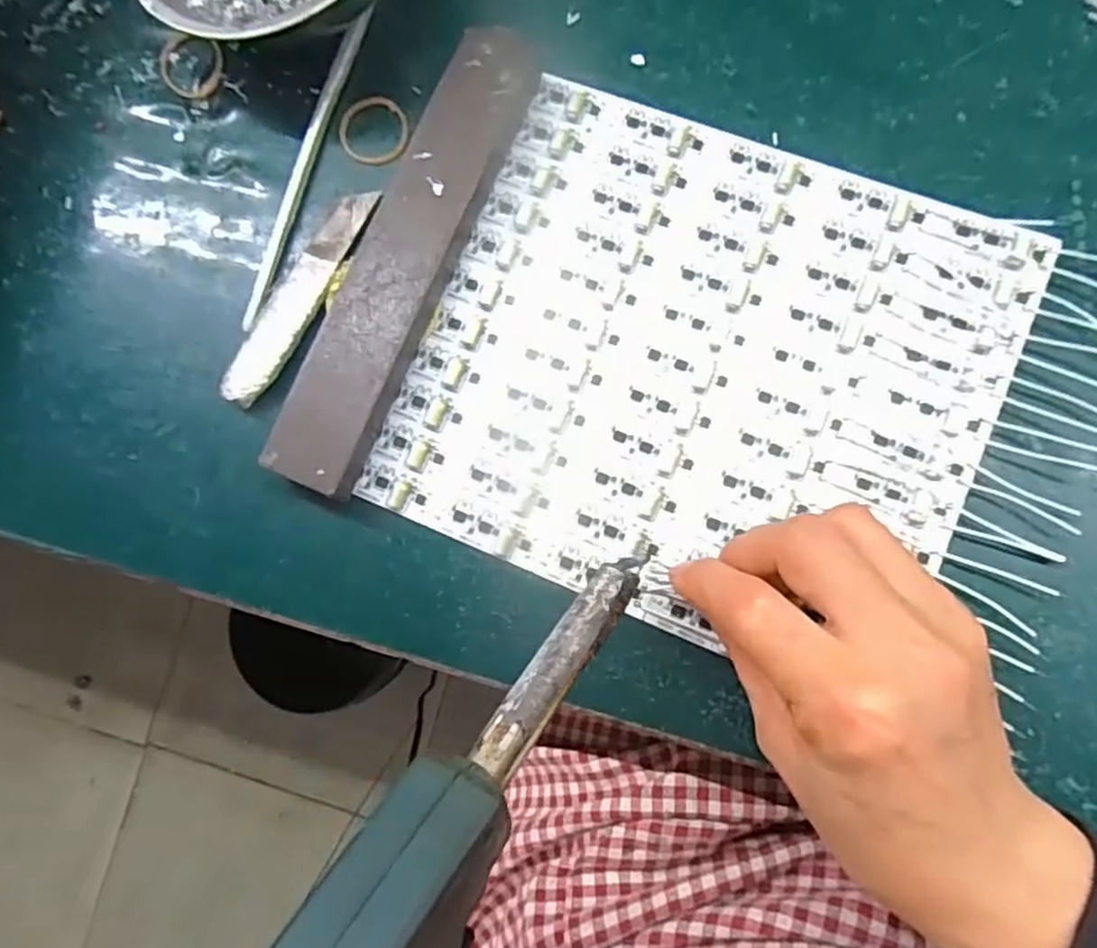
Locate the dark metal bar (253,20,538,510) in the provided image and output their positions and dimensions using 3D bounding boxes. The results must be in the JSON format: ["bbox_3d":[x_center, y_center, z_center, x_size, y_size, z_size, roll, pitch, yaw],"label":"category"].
[{"bbox_3d":[-0.057,-0.090,0.285,0.036,0.020,0.202,22,85,7],"label":"dark metal bar"}]

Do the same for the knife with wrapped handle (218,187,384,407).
[{"bbox_3d":[-0.104,-0.075,0.294,0.022,0.004,0.103,28,81,15],"label":"knife with wrapped handle"}]

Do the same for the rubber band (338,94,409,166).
[{"bbox_3d":[-0.076,-0.150,0.303,0.029,0.004,0.031,-1,82,5],"label":"rubber band"}]

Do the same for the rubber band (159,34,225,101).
[{"bbox_3d":[-0.162,-0.184,0.315,0.034,0.004,0.028,24,85,8],"label":"rubber band"}]

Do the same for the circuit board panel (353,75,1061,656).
[{"bbox_3d":[0.060,-0.041,0.278,0.214,0.005,0.192,22,85,7],"label":"circuit board panel"}]

